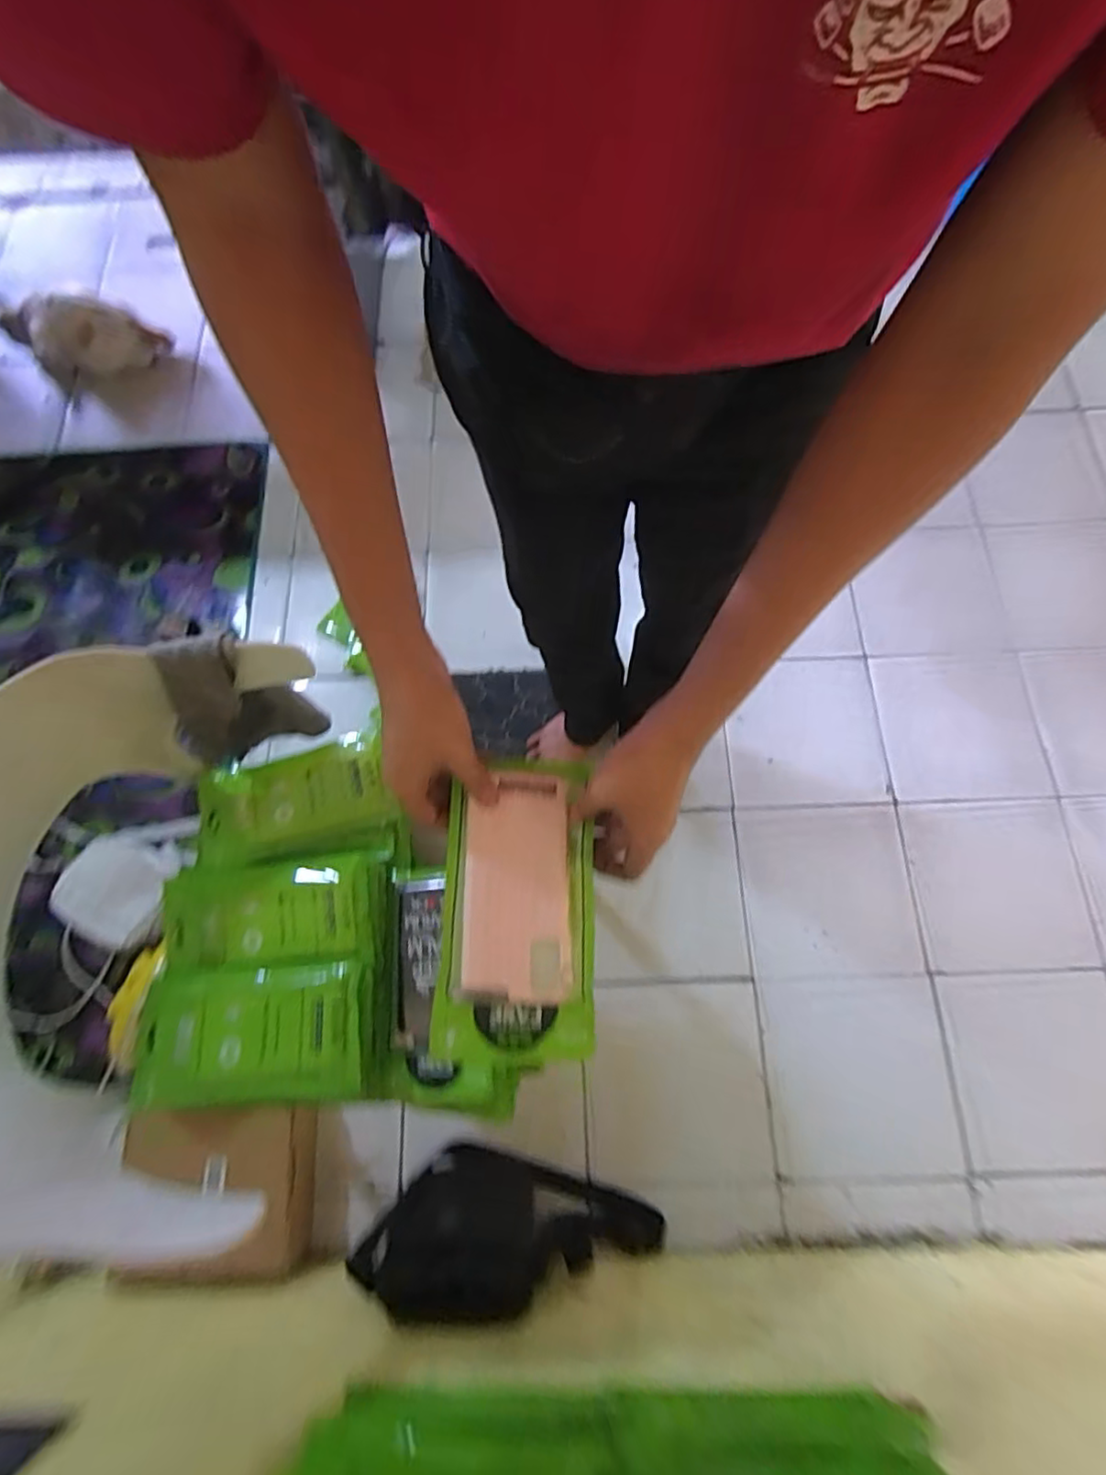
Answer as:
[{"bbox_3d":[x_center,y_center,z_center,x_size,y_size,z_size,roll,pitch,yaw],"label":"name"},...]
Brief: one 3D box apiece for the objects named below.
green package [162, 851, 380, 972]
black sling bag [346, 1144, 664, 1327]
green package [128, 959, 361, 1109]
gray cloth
[{"bbox_3d":[-0.284,0.173,0.644,0.215,0.020,0.101,-2,70,-1],"label":"green package"},{"bbox_3d":[-0.052,0.697,0.927,0.431,0.188,0.153,1,71,2],"label":"black sling bag"},{"bbox_3d":[-0.279,0.271,0.595,0.209,0.029,0.116,-4,71,0],"label":"green package"},{"bbox_3d":[-0.335,-0.026,0.694,0.119,0.256,0.045,-43,75,-12],"label":"gray cloth"}]

